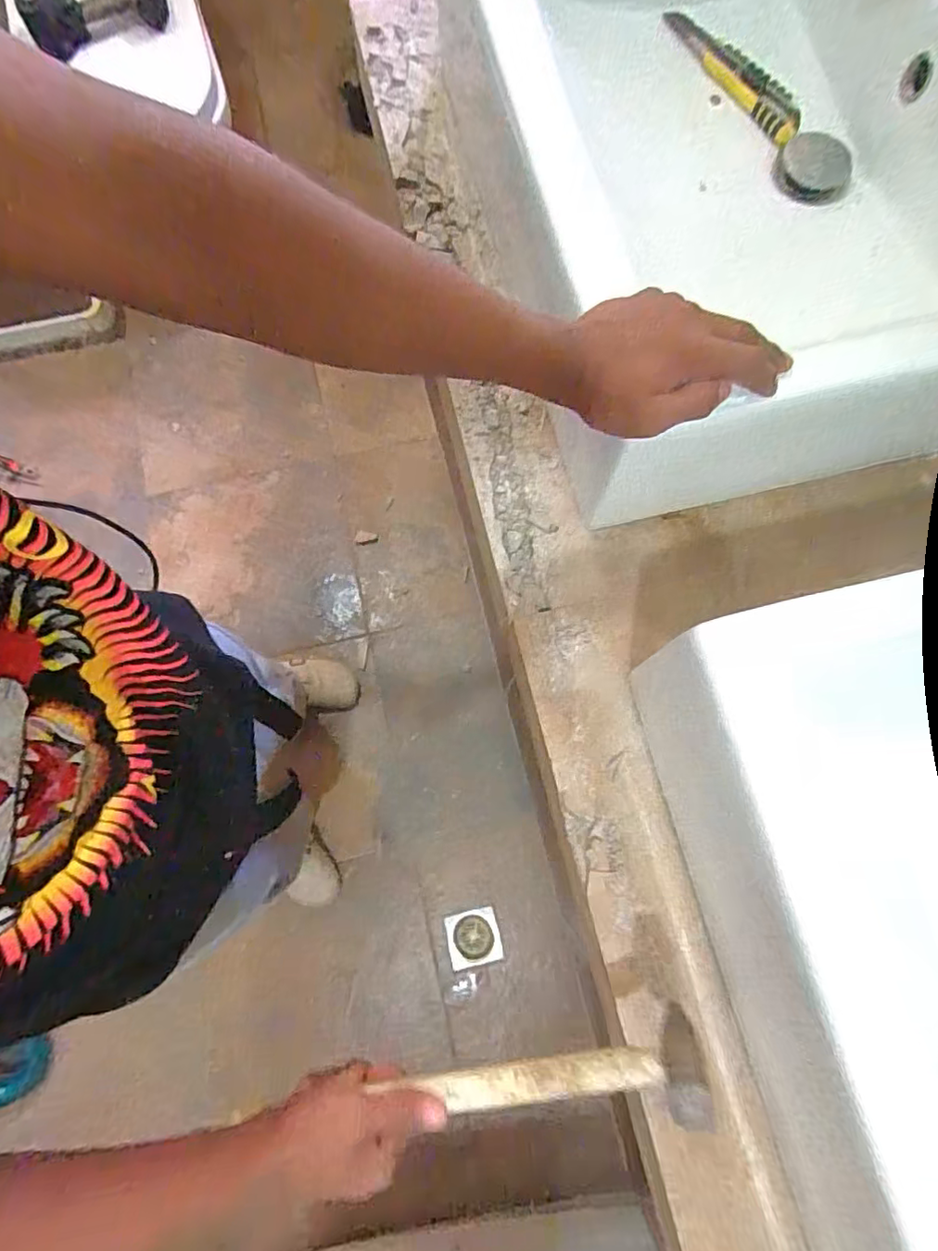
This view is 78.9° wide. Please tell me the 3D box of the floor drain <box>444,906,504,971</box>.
[{"bbox_3d":[0.009,0.632,1.145,0.102,0.006,0.100,-12,76,-4],"label":"floor drain"}]

